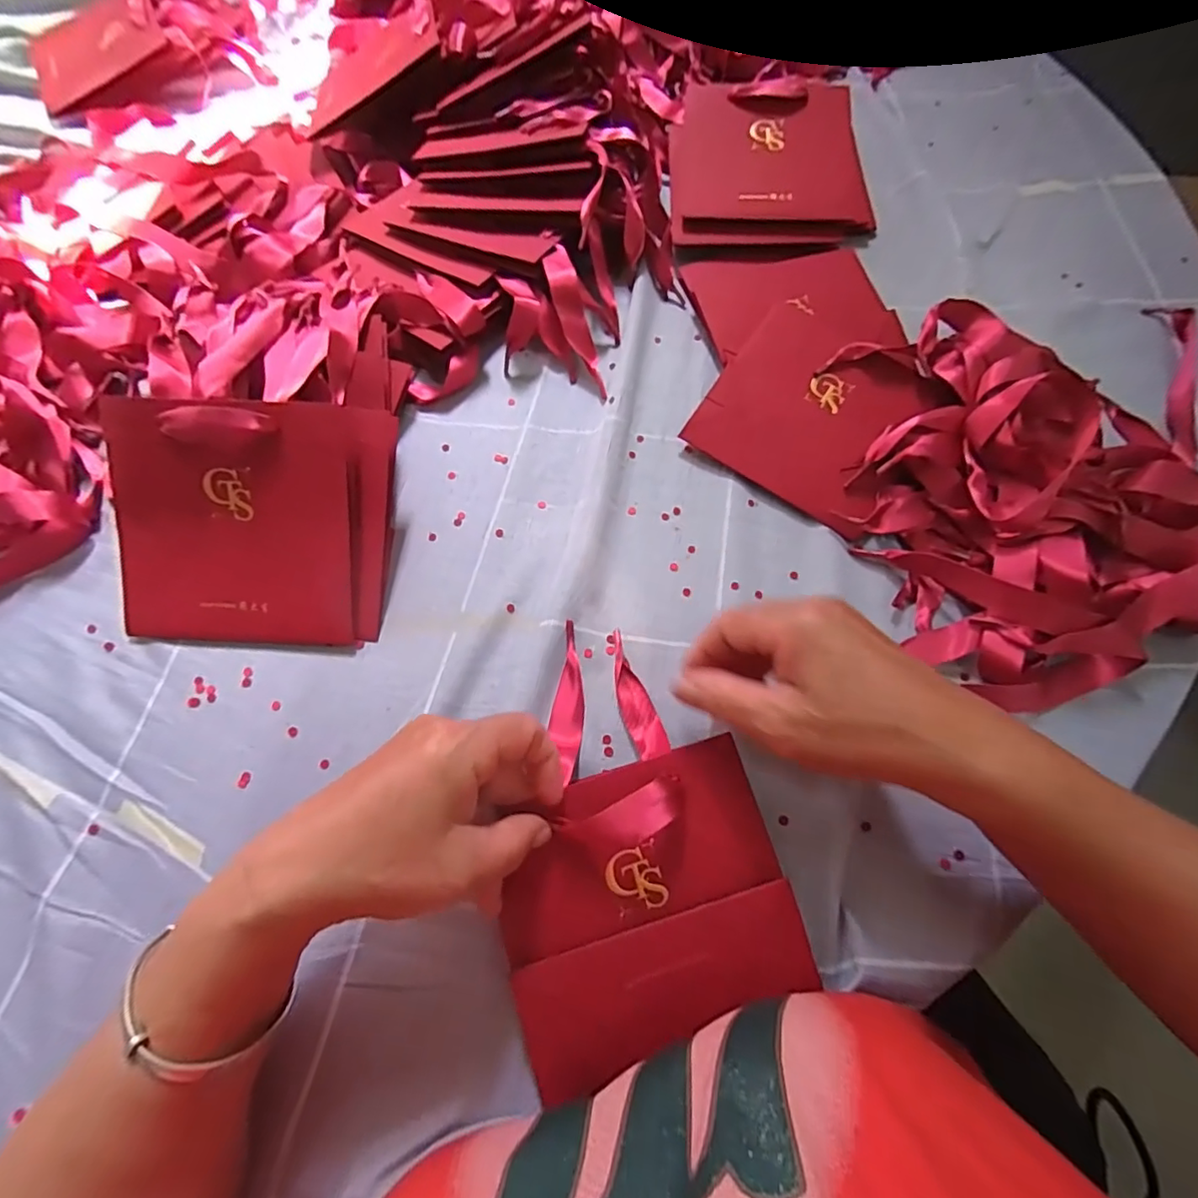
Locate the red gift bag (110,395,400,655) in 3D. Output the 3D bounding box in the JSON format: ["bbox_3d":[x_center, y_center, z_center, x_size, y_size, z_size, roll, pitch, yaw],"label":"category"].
[{"bbox_3d":[-0.207,-0.044,0.328,0.148,0.028,0.138,4,102,1],"label":"red gift bag"}]

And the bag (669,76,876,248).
[{"bbox_3d":[0.147,-0.372,0.476,0.167,0.017,0.158,1,80,1],"label":"bag"}]

